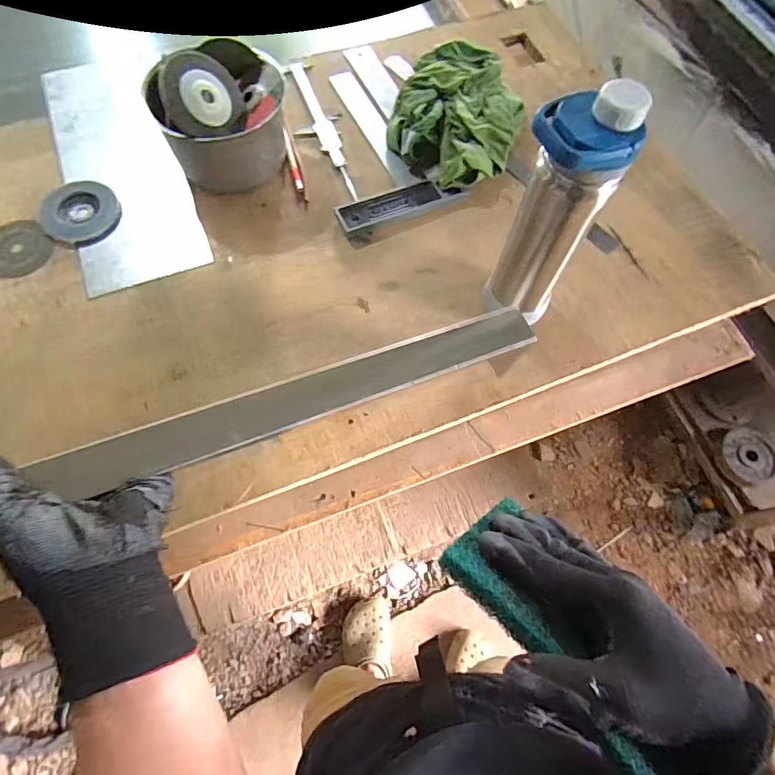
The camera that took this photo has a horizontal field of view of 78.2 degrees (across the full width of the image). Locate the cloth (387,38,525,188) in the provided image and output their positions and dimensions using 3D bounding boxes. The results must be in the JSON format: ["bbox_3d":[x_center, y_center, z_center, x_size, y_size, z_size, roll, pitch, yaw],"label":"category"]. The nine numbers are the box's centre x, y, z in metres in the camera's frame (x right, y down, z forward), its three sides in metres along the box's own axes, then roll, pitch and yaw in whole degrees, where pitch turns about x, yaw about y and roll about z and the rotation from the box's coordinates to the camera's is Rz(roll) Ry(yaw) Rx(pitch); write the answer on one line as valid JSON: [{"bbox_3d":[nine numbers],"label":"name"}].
[{"bbox_3d":[0.097,-0.388,0.681,0.174,0.068,0.213,17,67,5],"label":"cloth"}]

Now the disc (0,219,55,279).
[{"bbox_3d":[-0.480,-0.181,0.611,0.080,0.004,0.096,-40,73,-17],"label":"disc"}]

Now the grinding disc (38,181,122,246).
[{"bbox_3d":[-0.399,-0.229,0.627,0.094,0.019,0.093,1,66,-2],"label":"grinding disc"}]

